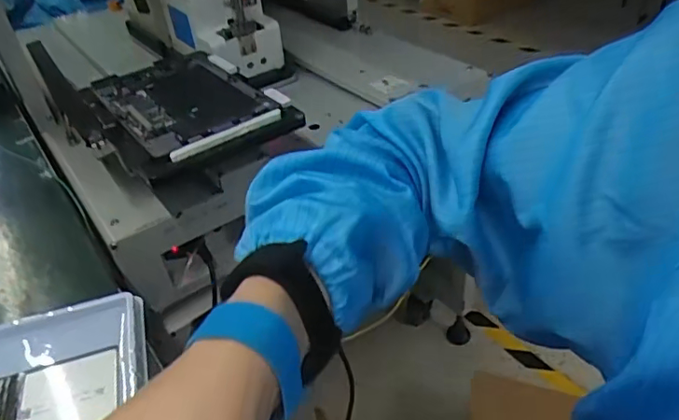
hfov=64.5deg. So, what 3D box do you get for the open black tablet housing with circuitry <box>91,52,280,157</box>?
[{"bbox_3d":[-0.228,-0.161,0.770,0.183,0.031,0.314,-26,42,-23],"label":"open black tablet housing with circuitry"}]

